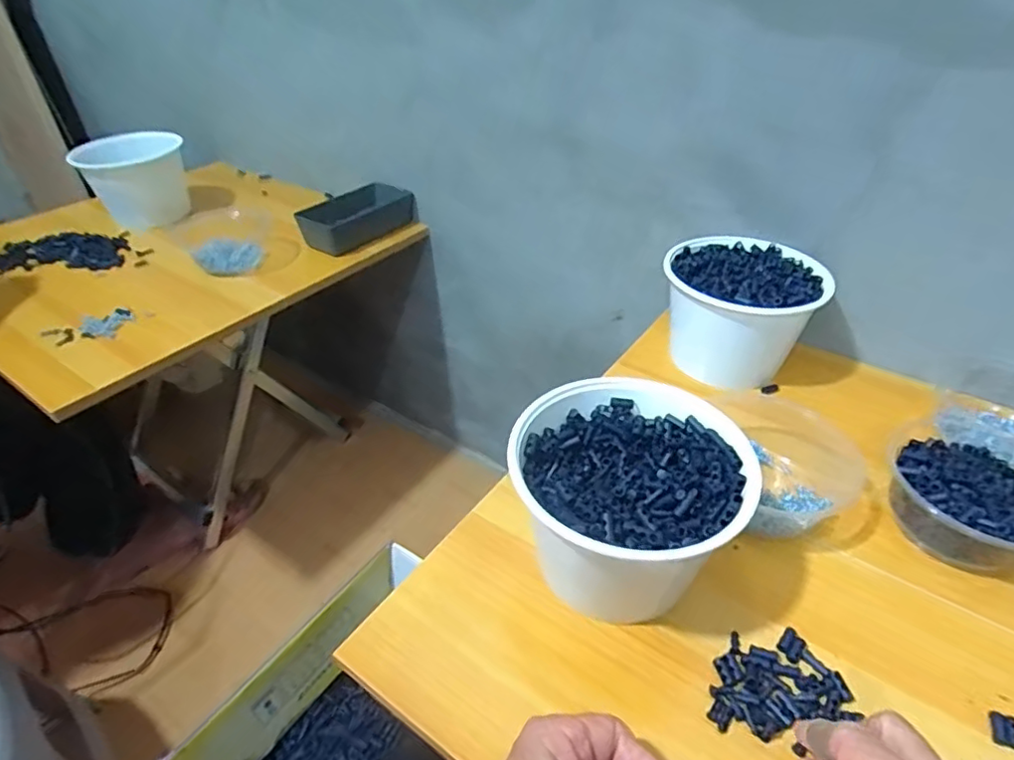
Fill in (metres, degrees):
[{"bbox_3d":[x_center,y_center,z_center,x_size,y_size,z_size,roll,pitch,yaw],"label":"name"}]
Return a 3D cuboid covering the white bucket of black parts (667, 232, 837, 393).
[{"bbox_3d":[0.259,-0.077,0.664,0.154,0.112,0.146,0,38,0],"label":"white bucket of black parts"}]

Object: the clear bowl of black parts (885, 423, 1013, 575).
[{"bbox_3d":[0.387,0.098,0.487,0.130,0.058,0.123,0,38,0],"label":"clear bowl of black parts"}]

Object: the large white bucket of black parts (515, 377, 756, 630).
[{"bbox_3d":[0.088,0.092,0.445,0.159,0.110,0.153,0,38,0],"label":"large white bucket of black parts"}]

